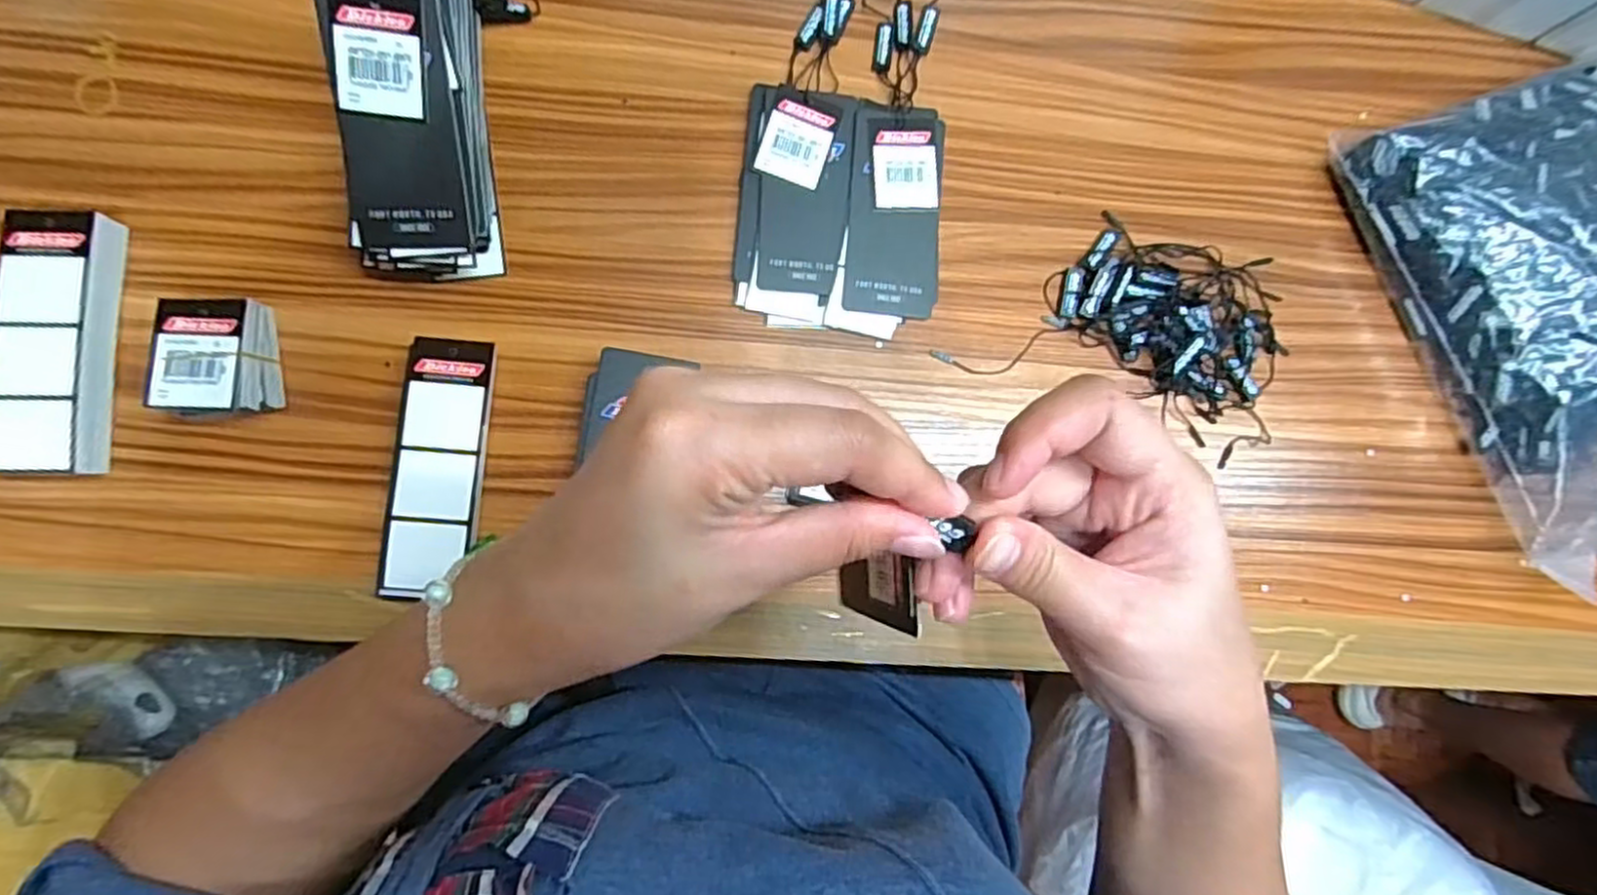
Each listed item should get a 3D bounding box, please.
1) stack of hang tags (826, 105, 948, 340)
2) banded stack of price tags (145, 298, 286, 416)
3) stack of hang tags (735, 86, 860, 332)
[{"bbox_3d":[0.051,-0.122,0.392,0.055,0.011,0.123,8,83,-5],"label":"stack of hang tags"},{"bbox_3d":[-0.269,-0.041,0.341,0.038,0.035,0.050,-2,84,-6],"label":"banded stack of price tags"},{"bbox_3d":[-0.002,-0.127,0.387,0.057,0.012,0.123,6,83,-5],"label":"stack of hang tags"}]

